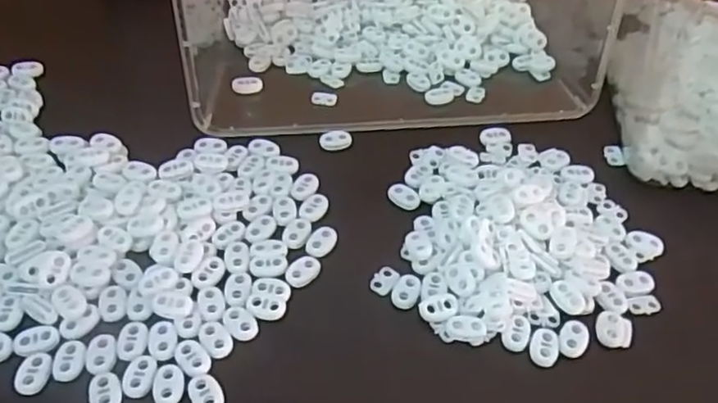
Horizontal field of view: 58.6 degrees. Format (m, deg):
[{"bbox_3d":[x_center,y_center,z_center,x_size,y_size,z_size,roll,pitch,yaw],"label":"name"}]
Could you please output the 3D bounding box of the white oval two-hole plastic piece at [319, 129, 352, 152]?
[{"bbox_3d":[-0.017,-0.044,0.455,0.023,0.004,0.018,-4,47,-7],"label":"white oval two-hole plastic piece"}]

